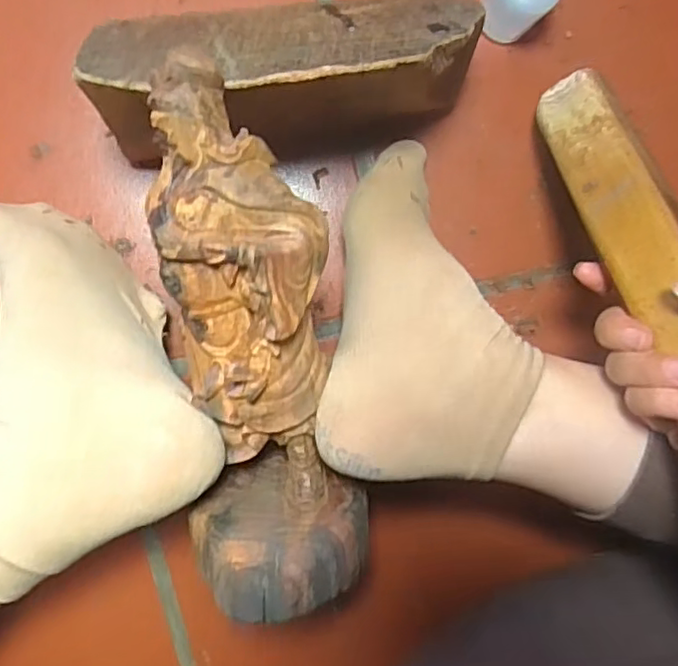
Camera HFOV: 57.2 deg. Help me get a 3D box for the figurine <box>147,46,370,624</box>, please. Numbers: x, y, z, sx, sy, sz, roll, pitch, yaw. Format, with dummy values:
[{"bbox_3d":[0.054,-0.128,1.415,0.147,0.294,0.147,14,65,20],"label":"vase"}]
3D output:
[{"bbox_3d":[-0.041,0.010,0.276,0.081,0.055,0.241,-9,109,-7],"label":"figurine"}]

